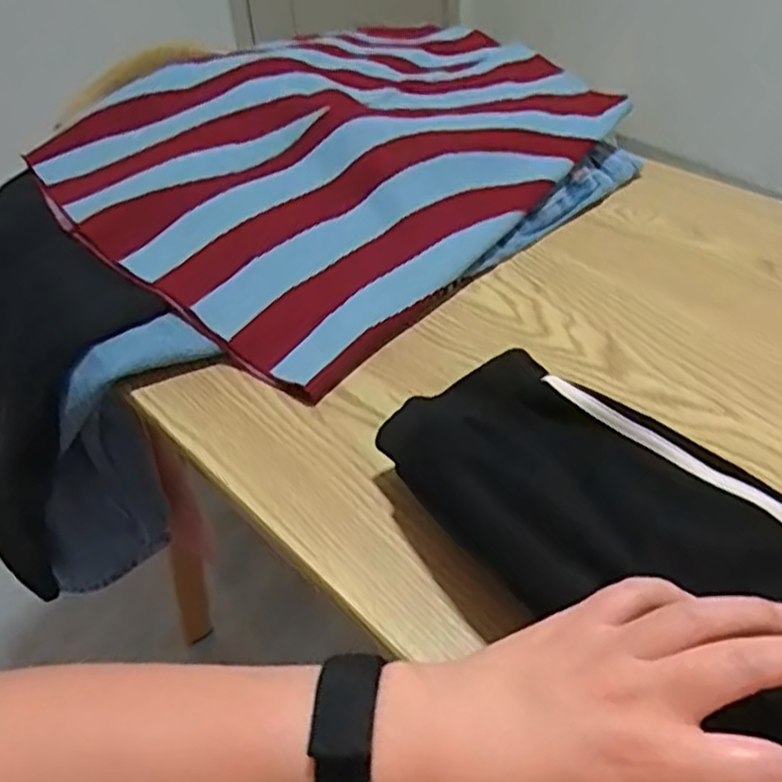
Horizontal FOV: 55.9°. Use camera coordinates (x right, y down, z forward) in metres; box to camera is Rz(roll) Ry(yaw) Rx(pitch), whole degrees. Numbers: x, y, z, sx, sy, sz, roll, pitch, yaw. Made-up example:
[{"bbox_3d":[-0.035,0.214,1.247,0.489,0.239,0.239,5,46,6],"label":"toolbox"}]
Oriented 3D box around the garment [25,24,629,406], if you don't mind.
[{"bbox_3d":[-0.051,-0.235,0.719,0.392,0.115,0.513,26,47,31],"label":"garment"}]

